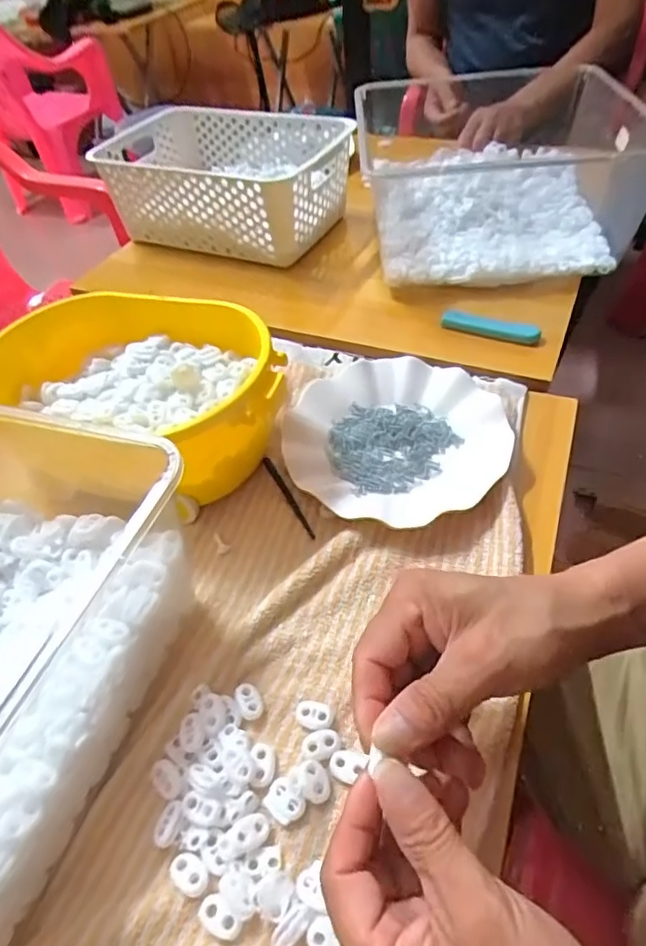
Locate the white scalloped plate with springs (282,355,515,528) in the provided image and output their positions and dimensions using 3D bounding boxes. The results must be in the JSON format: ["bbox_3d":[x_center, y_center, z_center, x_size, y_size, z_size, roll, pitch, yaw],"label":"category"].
[{"bbox_3d":[0.060,-0.034,0.477,0.178,0.024,0.173,-3,48,4],"label":"white scalloped plate with springs"}]

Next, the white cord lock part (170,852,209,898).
[{"bbox_3d":[-0.069,0.205,0.287,0.022,0.004,0.014,27,56,27],"label":"white cord lock part"}]

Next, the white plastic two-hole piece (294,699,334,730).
[{"bbox_3d":[-0.005,0.145,0.338,0.023,0.006,0.016,16,52,20],"label":"white plastic two-hole piece"}]

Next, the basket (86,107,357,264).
[{"bbox_3d":[-0.126,-0.384,0.755,0.305,0.114,0.209,15,51,19],"label":"basket"}]

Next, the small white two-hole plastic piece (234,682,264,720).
[{"bbox_3d":[-0.045,0.140,0.345,0.013,0.007,0.023,-26,50,-16],"label":"small white two-hole plastic piece"}]

